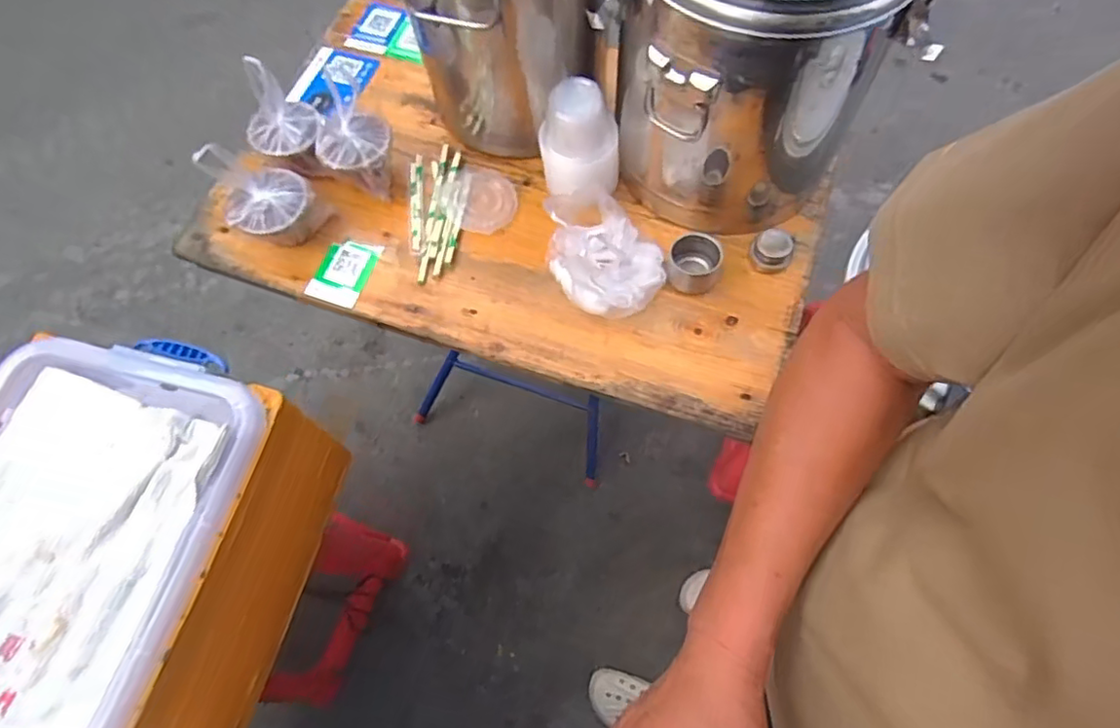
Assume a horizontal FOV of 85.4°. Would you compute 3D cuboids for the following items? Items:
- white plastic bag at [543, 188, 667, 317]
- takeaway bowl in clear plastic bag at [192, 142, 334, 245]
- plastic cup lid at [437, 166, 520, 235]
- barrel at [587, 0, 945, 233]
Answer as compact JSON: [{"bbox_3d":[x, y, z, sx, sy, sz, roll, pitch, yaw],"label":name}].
[{"bbox_3d":[0.051,-0.156,0.845,0.189,0.090,0.148,20,70,11],"label":"white plastic bag"},{"bbox_3d":[-0.422,-0.242,0.881,0.129,0.162,0.116,-29,69,-9],"label":"takeaway bowl in clear plastic bag"},{"bbox_3d":[-0.127,-0.260,0.948,0.115,0.020,0.122,-1,67,3],"label":"plastic cup lid"},{"bbox_3d":[0.240,-0.417,0.790,0.316,0.386,0.311,11,68,8],"label":"barrel"}]

